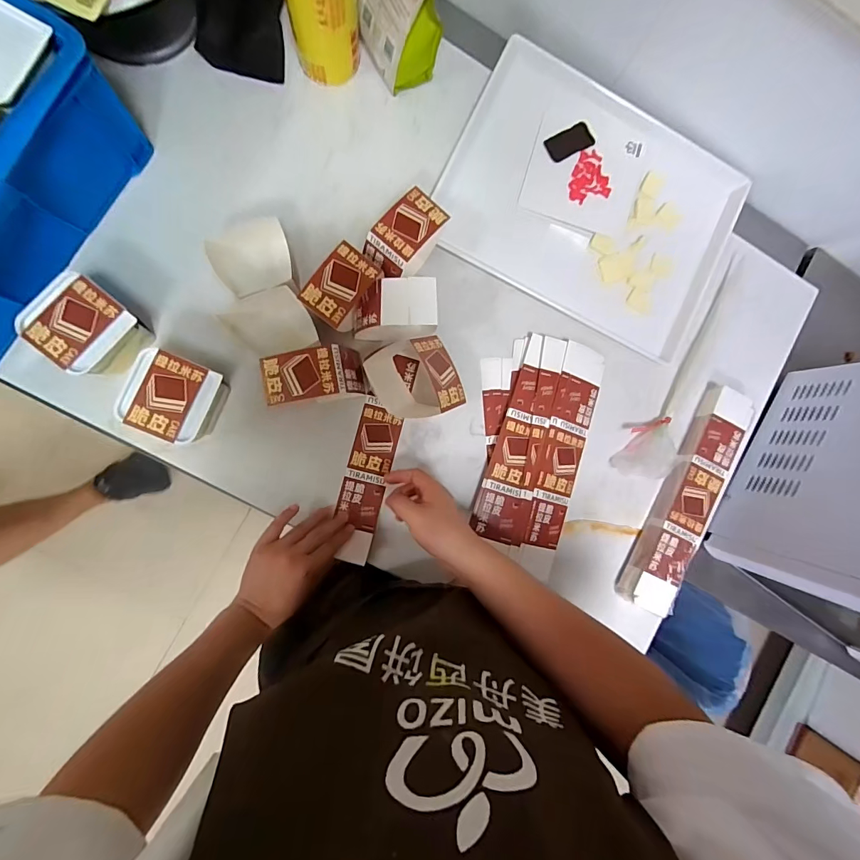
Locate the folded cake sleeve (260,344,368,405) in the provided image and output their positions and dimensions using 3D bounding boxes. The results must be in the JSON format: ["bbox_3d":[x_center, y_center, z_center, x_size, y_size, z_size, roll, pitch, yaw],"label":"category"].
[{"bbox_3d":[-0.146,-0.069,0.533,0.121,0.074,0.060,-9,92,-7],"label":"folded cake sleeve"}]

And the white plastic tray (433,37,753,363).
[{"bbox_3d":[0.242,-0.335,0.615,0.424,0.016,0.318,25,86,-6],"label":"white plastic tray"}]

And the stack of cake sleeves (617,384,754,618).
[{"bbox_3d":[0.388,0.102,0.615,0.077,0.037,0.345,27,86,-6],"label":"stack of cake sleeves"}]

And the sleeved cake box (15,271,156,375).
[{"bbox_3d":[-0.404,-0.119,0.500,0.108,0.083,0.094,40,86,-6],"label":"sleeved cake box"}]

